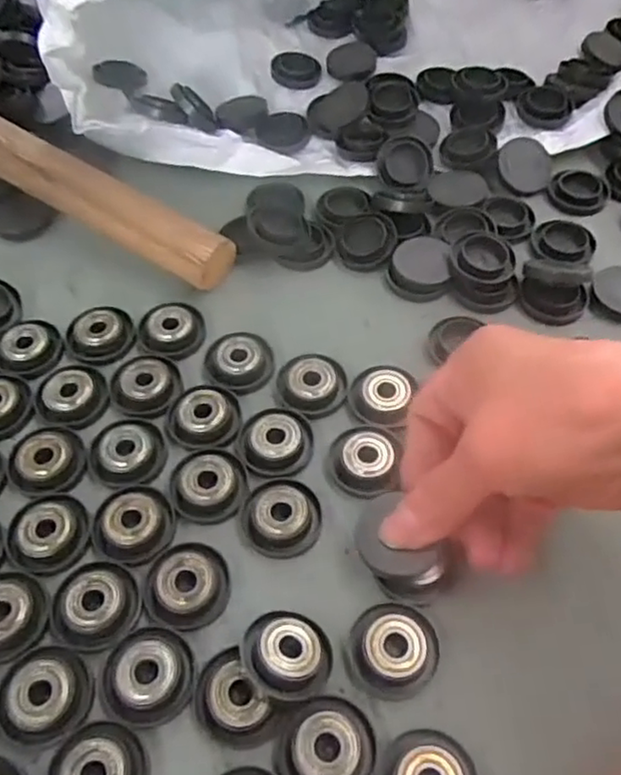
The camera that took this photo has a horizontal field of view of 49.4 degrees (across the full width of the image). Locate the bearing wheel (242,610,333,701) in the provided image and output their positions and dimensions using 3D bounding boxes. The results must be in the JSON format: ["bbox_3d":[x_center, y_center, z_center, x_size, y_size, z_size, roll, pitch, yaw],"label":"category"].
[{"bbox_3d":[-0.008,0.094,0.238,0.031,0.009,0.031,10,61,-18],"label":"bearing wheel"}]

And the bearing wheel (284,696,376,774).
[{"bbox_3d":[0.006,0.120,0.225,0.029,0.007,0.031,-1,56,1],"label":"bearing wheel"}]

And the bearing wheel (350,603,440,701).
[{"bbox_3d":[0.030,0.093,0.242,0.031,0.010,0.031,-1,56,1],"label":"bearing wheel"}]

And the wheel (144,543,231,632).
[{"bbox_3d":[-0.048,0.075,0.256,0.031,0.008,0.031,-1,56,1],"label":"wheel"}]

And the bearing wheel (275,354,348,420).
[{"bbox_3d":[0.002,-0.002,0.308,0.029,0.010,0.028,-1,56,1],"label":"bearing wheel"}]

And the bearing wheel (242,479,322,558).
[{"bbox_3d":[-0.012,0.052,0.272,0.031,0.009,0.028,3,56,4],"label":"bearing wheel"}]

